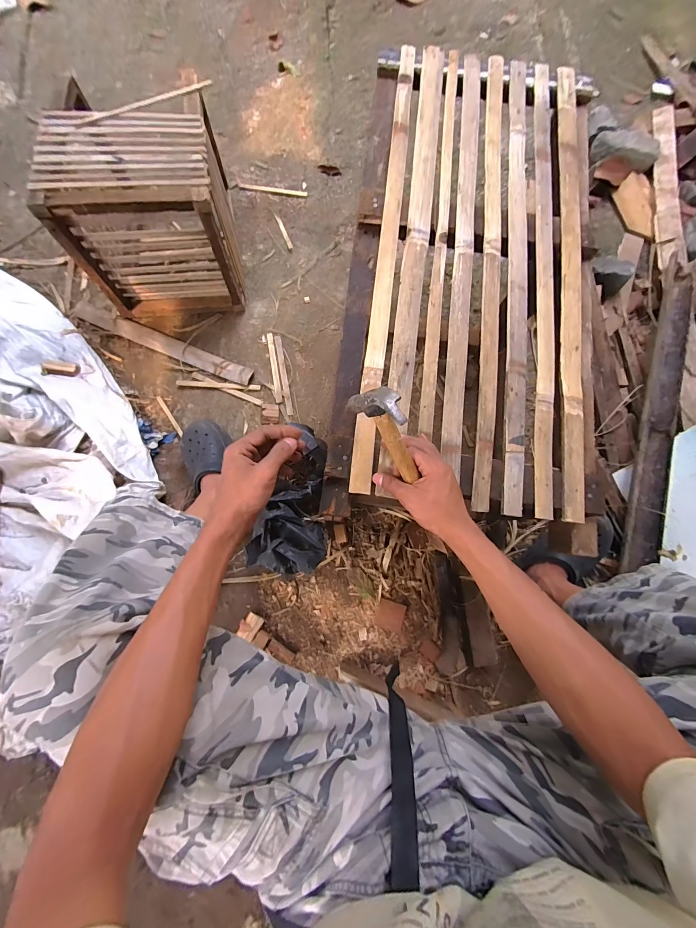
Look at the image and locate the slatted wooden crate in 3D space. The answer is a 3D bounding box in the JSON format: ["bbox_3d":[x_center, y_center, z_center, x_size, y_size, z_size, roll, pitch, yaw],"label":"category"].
[{"bbox_3d":[-0.448,-0.569,0.798,0.329,0.311,0.304,-8,80,-5],"label":"slatted wooden crate"}]

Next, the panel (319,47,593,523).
[{"bbox_3d":[0.197,-0.318,0.549,0.389,0.041,0.812,7,78,1],"label":"panel"}]

